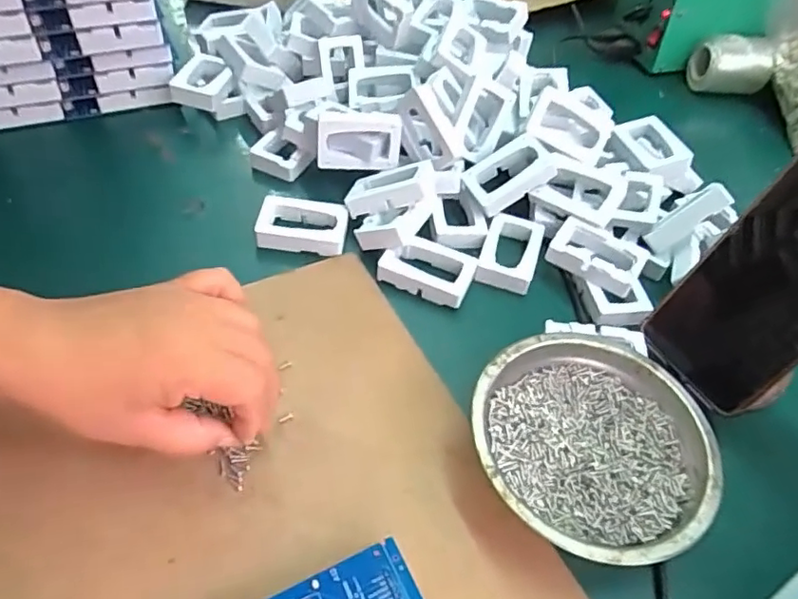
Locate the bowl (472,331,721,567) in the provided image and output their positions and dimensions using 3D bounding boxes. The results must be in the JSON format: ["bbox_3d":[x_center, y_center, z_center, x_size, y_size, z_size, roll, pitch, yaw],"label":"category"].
[{"bbox_3d":[0.102,0.079,0.318,0.123,0.032,0.123,3,51,-4],"label":"bowl"}]

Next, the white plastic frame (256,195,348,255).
[{"bbox_3d":[-0.070,-0.053,0.423,0.062,0.013,0.040,6,50,-1],"label":"white plastic frame"}]

